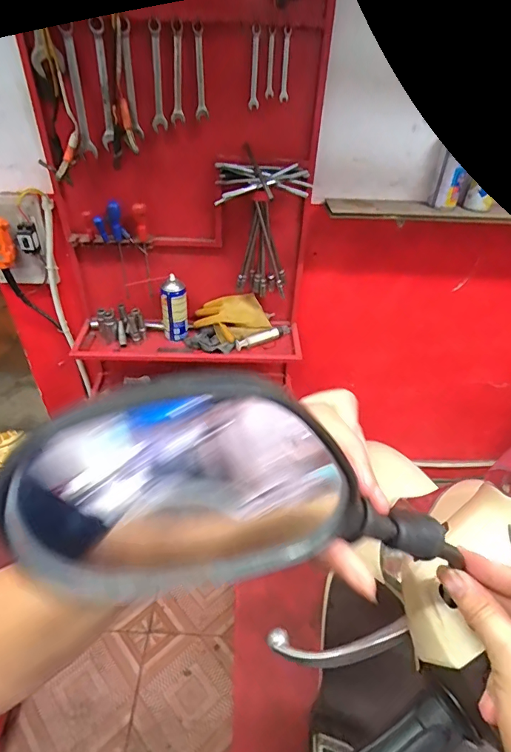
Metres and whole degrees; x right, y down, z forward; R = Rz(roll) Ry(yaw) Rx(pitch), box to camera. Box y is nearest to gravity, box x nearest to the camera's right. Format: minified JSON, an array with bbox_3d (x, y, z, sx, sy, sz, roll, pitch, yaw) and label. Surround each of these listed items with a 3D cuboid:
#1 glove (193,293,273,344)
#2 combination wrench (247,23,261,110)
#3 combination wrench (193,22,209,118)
[{"bbox_3d":[-0.068,-0.154,1.197,0.187,0.055,0.122,-18,85,8],"label":"glove"},{"bbox_3d":[-0.001,-0.581,0.834,0.020,0.129,0.014,1,41,-2],"label":"combination wrench"},{"bbox_3d":[-0.105,-0.568,0.828,0.027,0.150,0.006,-27,48,-27],"label":"combination wrench"}]

